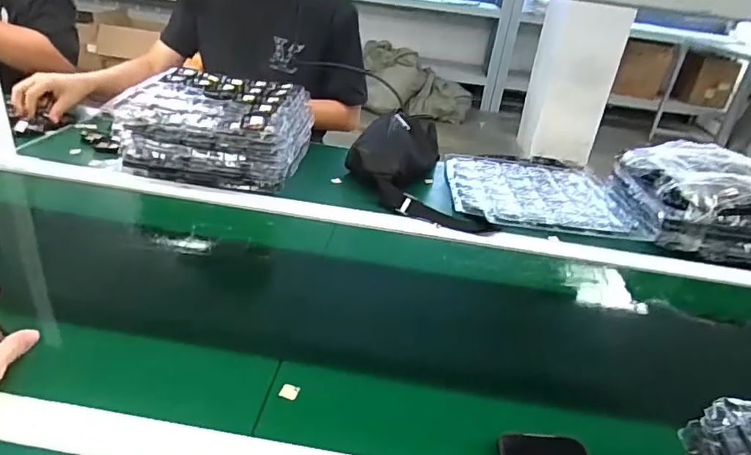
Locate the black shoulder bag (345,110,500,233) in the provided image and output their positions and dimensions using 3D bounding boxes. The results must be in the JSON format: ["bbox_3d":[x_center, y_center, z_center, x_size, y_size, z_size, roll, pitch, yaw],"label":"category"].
[{"bbox_3d":[0.058,-0.117,0.903,0.199,0.098,0.340,1,29,-13],"label":"black shoulder bag"}]

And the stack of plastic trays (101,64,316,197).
[{"bbox_3d":[-0.274,-0.177,0.913,0.275,0.121,0.248,8,29,1],"label":"stack of plastic trays"}]

